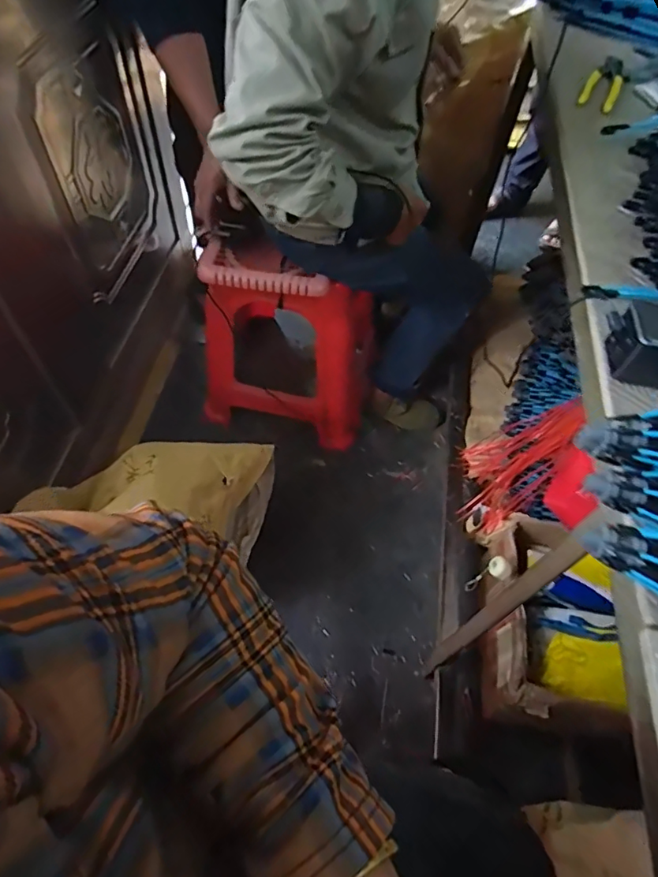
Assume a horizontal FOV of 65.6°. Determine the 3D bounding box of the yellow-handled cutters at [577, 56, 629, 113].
[{"bbox_3d":[0.411,-0.526,0.752,0.049,0.017,0.169,28,60,14],"label":"yellow-handled cutters"}]

